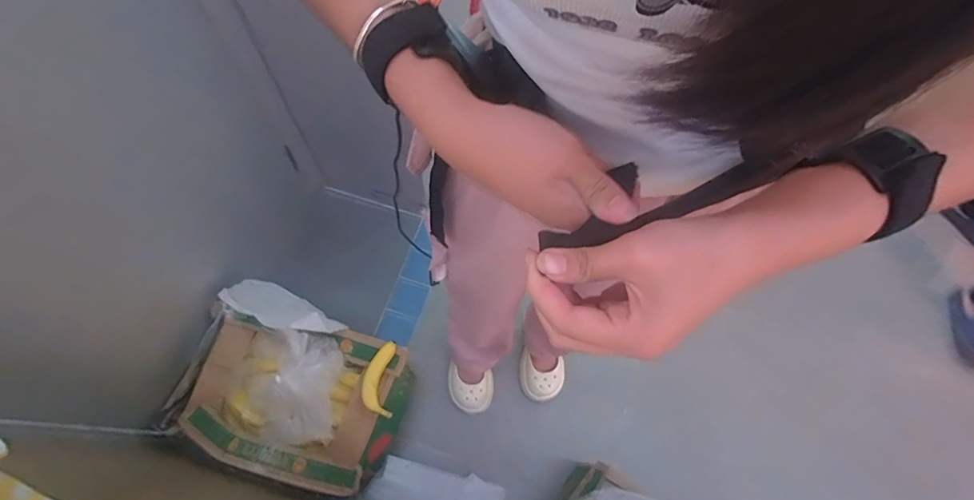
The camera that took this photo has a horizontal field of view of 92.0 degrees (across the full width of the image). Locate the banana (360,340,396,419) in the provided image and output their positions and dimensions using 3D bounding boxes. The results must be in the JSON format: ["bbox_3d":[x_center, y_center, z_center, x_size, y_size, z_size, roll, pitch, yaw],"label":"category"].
[{"bbox_3d":[-0.242,0.290,1.057,0.067,0.044,0.157,2,67,-2],"label":"banana"}]

